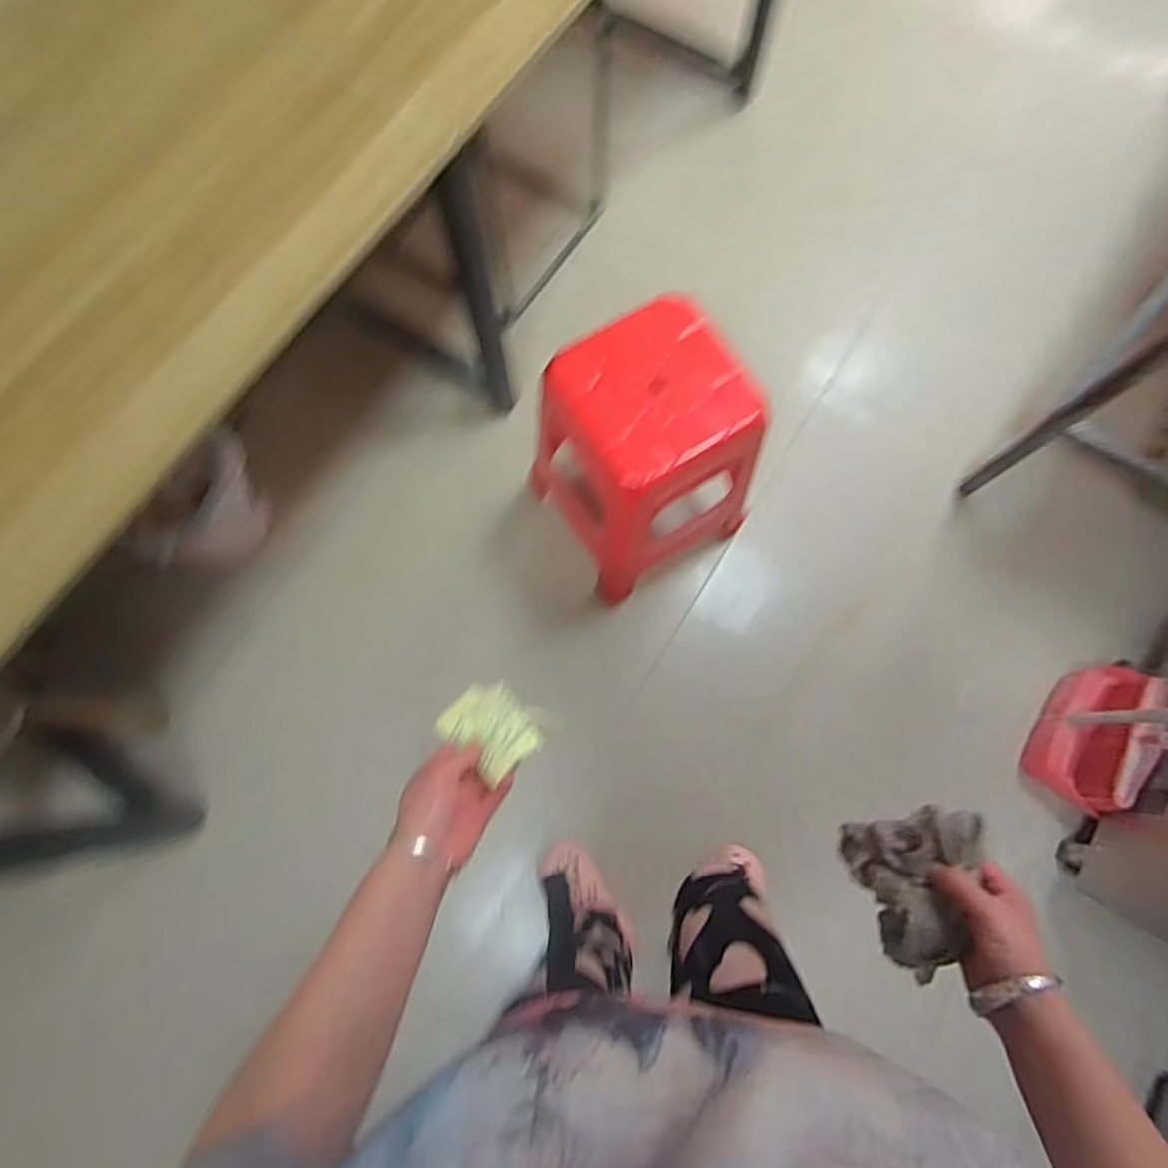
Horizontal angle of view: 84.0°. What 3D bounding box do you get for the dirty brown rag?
[{"bbox_3d":[0.274,0.241,0.516,0.096,0.064,0.115,-16,76,-3],"label":"dirty brown rag"}]

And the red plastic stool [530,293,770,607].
[{"bbox_3d":[0.103,-0.229,1.227,0.316,0.453,0.330,-29,77,-7],"label":"red plastic stool"}]

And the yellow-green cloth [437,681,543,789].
[{"bbox_3d":[-0.081,0.130,0.579,0.101,0.025,0.063,30,68,37],"label":"yellow-green cloth"}]

